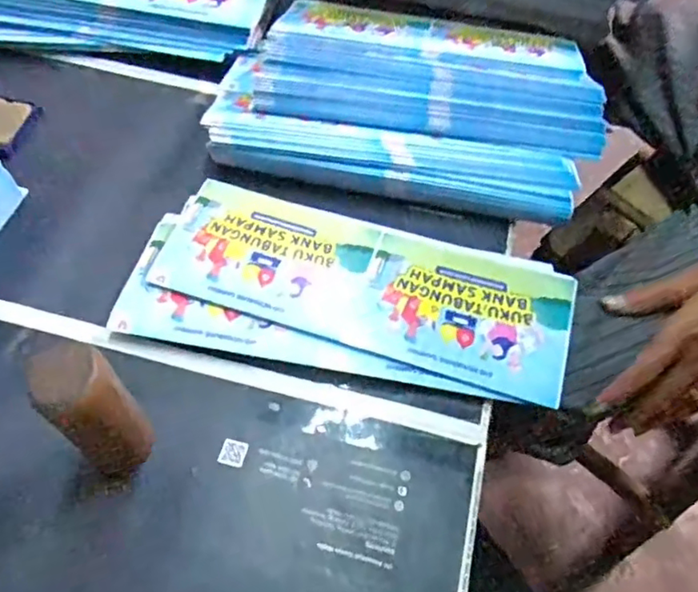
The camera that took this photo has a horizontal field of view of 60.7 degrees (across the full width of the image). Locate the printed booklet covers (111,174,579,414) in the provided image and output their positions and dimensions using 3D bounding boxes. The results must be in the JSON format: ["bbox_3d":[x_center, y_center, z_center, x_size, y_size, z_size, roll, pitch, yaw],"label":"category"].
[{"bbox_3d":[0.000,-0.008,0.445,0.315,0.013,0.140,9,57,4],"label":"printed booklet covers"}]

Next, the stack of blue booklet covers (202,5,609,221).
[{"bbox_3d":[0.060,-0.200,0.550,0.328,0.031,0.253,12,57,5],"label":"stack of blue booklet covers"}]

